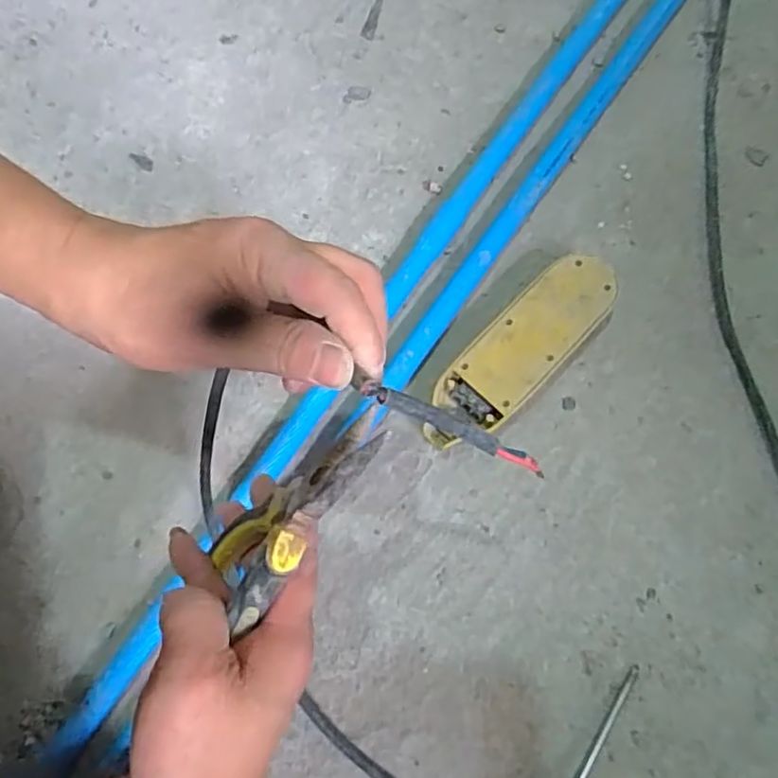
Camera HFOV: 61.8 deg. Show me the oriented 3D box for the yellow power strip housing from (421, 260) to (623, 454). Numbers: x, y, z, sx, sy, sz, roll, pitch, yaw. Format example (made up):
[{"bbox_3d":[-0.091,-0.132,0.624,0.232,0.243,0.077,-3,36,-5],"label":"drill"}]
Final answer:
[{"bbox_3d":[0.102,-0.027,0.515,0.060,0.036,0.190,43,80,11],"label":"yellow power strip housing"}]

